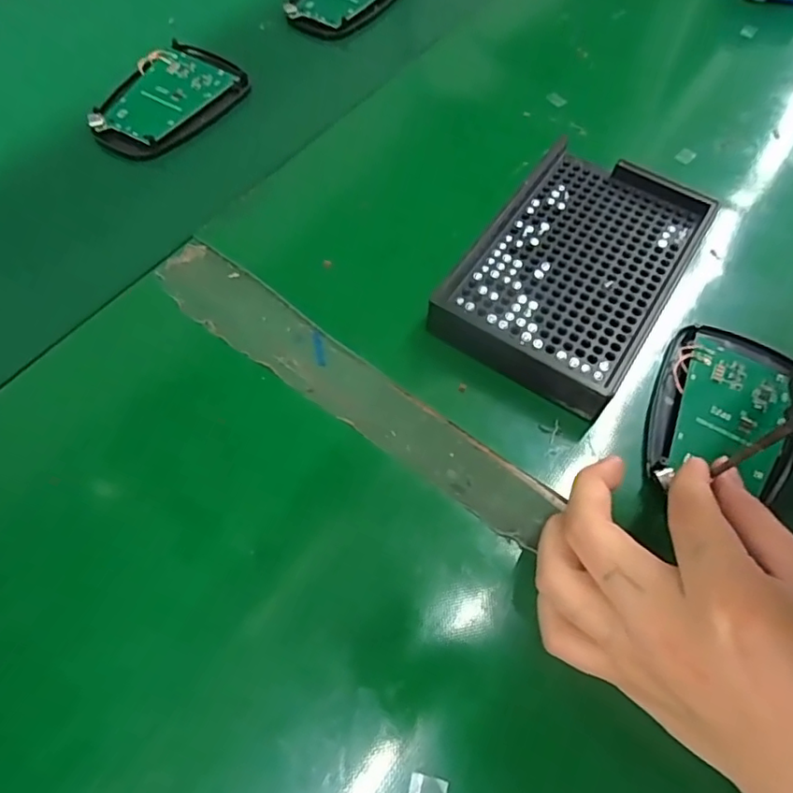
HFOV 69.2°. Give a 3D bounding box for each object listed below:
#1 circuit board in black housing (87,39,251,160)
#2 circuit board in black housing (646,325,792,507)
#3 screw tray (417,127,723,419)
[{"bbox_3d":[-0.143,-0.182,0.352,0.063,0.012,0.094,32,65,14],"label":"circuit board in black housing"},{"bbox_3d":[0.146,0.008,0.257,0.059,0.010,0.090,24,63,11],"label":"circuit board in black housing"},{"bbox_3d":[0.086,-0.063,0.283,0.091,0.021,0.147,32,65,14],"label":"screw tray"}]

